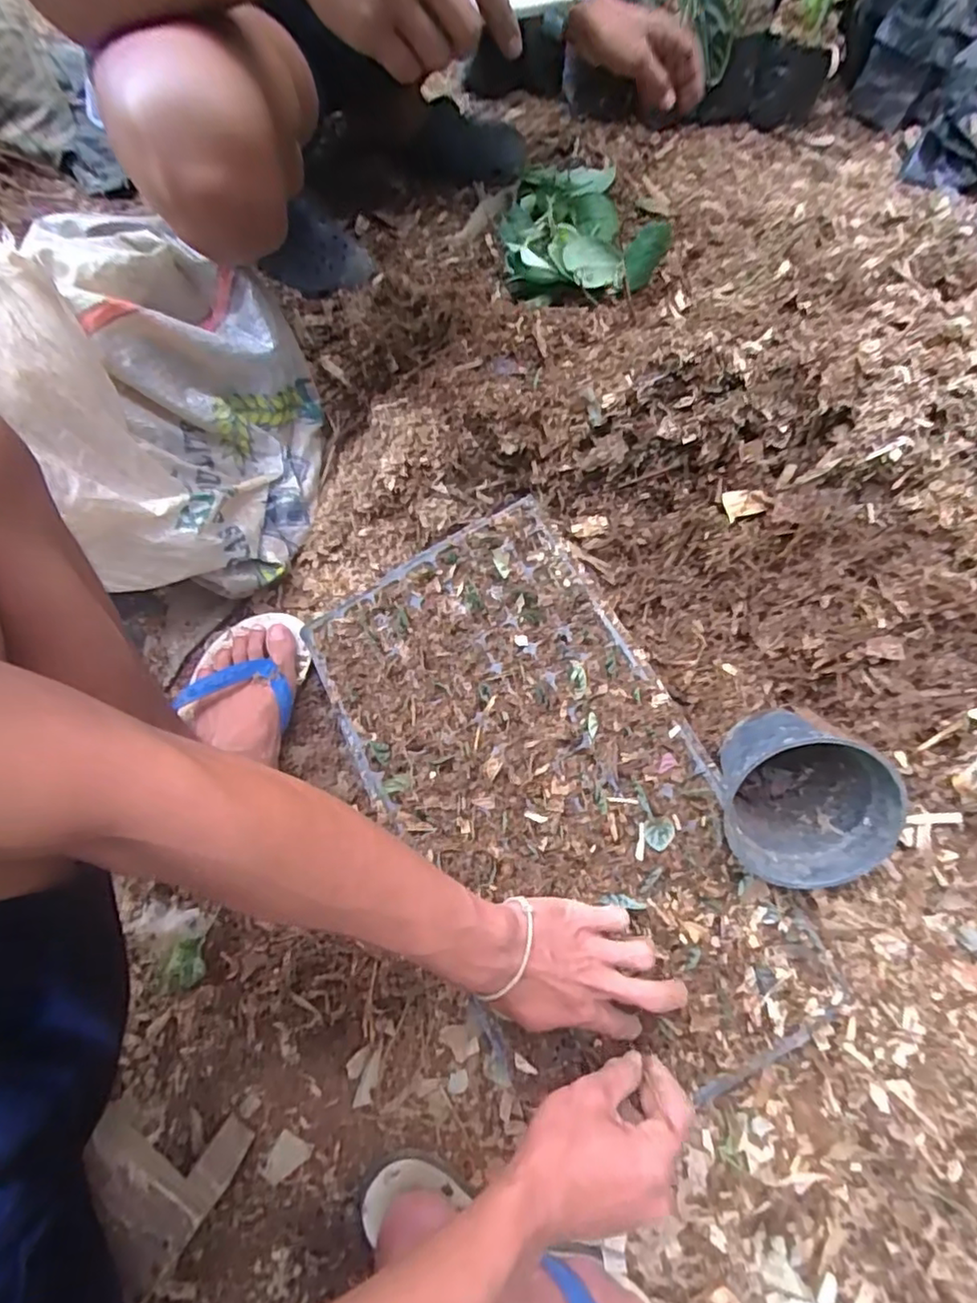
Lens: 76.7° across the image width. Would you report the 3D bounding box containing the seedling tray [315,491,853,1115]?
[{"bbox_3d":[0.046,0.124,0.557,0.279,0.044,0.524,-27,72,-7],"label":"seedling tray"}]

